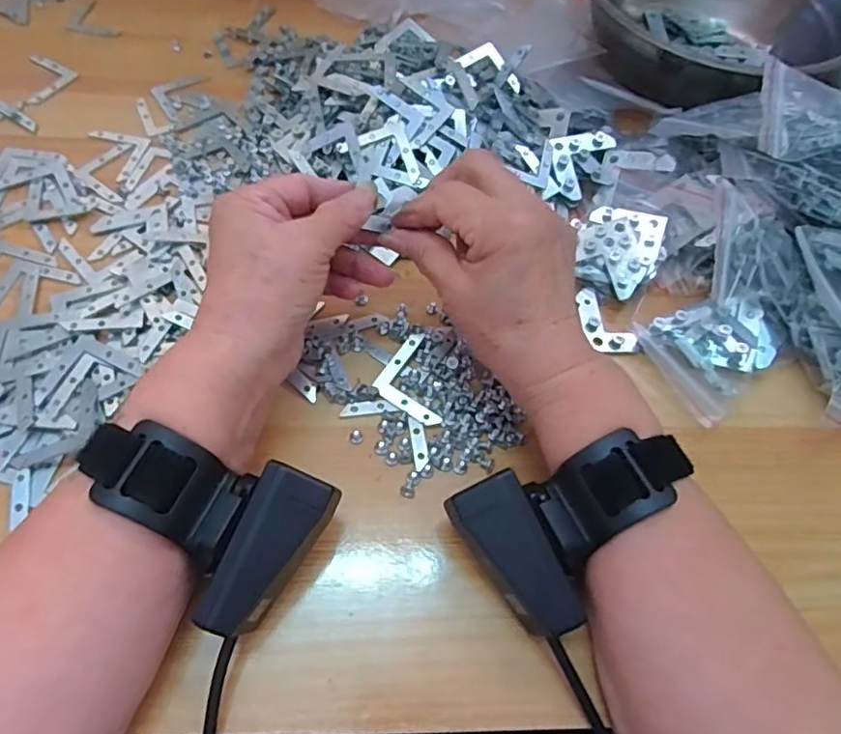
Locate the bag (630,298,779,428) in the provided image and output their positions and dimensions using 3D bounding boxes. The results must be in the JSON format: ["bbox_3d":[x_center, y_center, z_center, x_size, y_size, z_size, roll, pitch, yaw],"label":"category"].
[{"bbox_3d":[0.172,-0.009,0.340,0.073,0.019,0.064,-19,63,-14],"label":"bag"}]

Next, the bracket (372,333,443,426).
[{"bbox_3d":[-0.009,0.008,0.326,0.030,0.004,0.053,-13,67,4],"label":"bracket"}]

